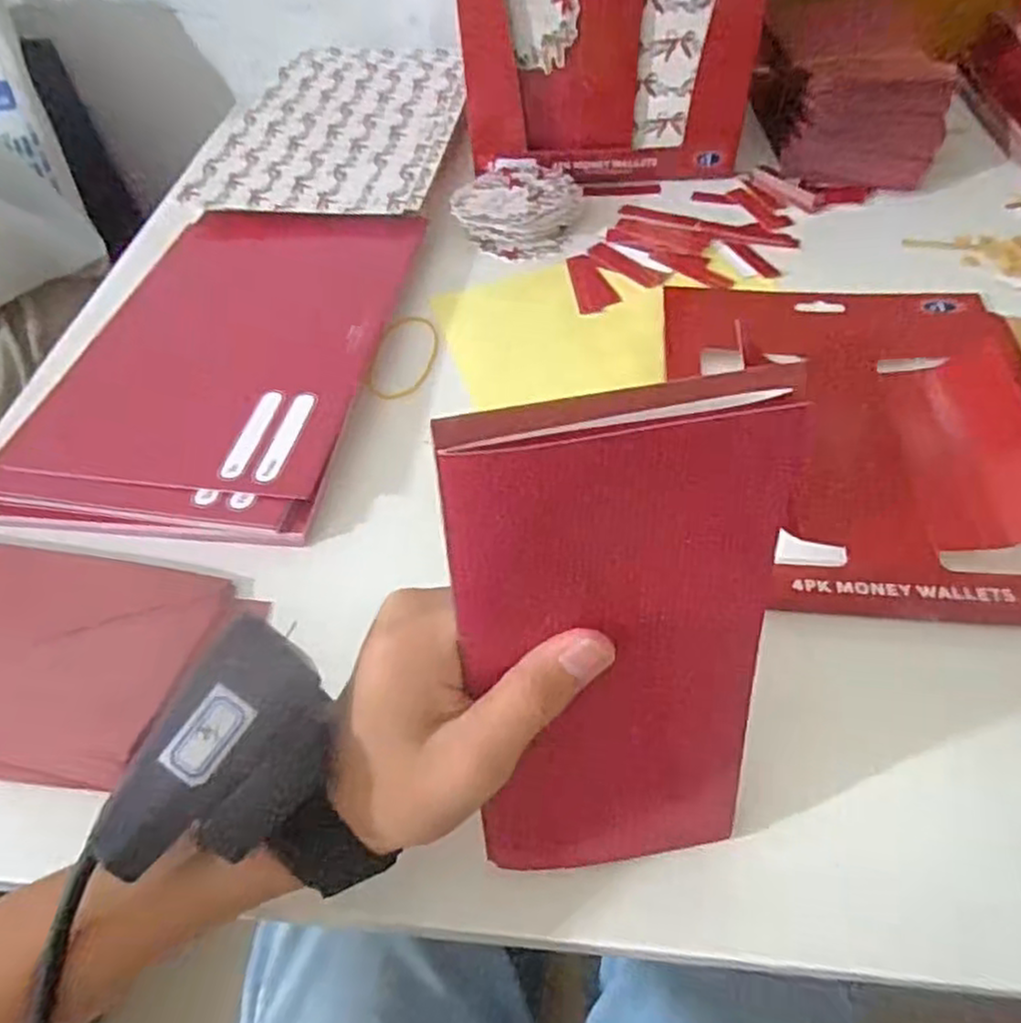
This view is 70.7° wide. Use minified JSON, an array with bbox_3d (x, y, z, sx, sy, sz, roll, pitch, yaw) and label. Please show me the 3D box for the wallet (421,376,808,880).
[{"bbox_3d":[0.034,0.045,0.215,0.089,0.176,0.017,-9,34,-3],"label":"wallet"}]

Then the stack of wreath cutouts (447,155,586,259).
[{"bbox_3d":[0.007,-0.223,0.525,0.081,0.025,0.089,21,56,20],"label":"stack of wreath cutouts"}]

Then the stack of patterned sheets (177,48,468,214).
[{"bbox_3d":[-0.135,-0.324,0.597,0.185,0.011,0.281,5,52,9],"label":"stack of patterned sheets"}]

